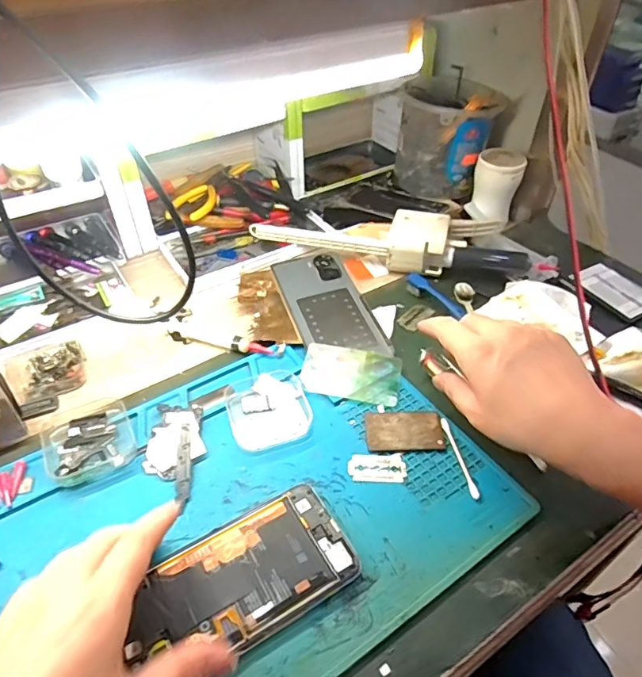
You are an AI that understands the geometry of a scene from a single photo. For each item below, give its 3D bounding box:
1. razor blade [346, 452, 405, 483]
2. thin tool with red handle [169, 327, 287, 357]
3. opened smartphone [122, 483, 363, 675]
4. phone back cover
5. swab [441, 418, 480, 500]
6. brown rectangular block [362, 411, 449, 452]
[{"bbox_3d":[0.042,0.097,0.385,0.043,0.004,0.024,-1,44,-2],"label":"razor blade"},{"bbox_3d":[-0.090,0.001,0.477,0.116,0.007,0.017,11,45,10],"label":"thin tool with red handle"},{"bbox_3d":[-0.049,0.152,0.323,0.135,0.009,0.075,-23,49,-23],"label":"opened smartphone"},{"bbox_3d":[0.005,-0.036,0.511,0.074,0.011,0.164,-14,46,-15],"label":"phone back cover"},{"bbox_3d":[0.106,0.091,0.392,0.006,0.004,0.070,-7,45,-8],"label":"swab"},{"bbox_3d":[0.067,0.073,0.408,0.060,0.004,0.036,-1,44,-2],"label":"brown rectangular block"}]

